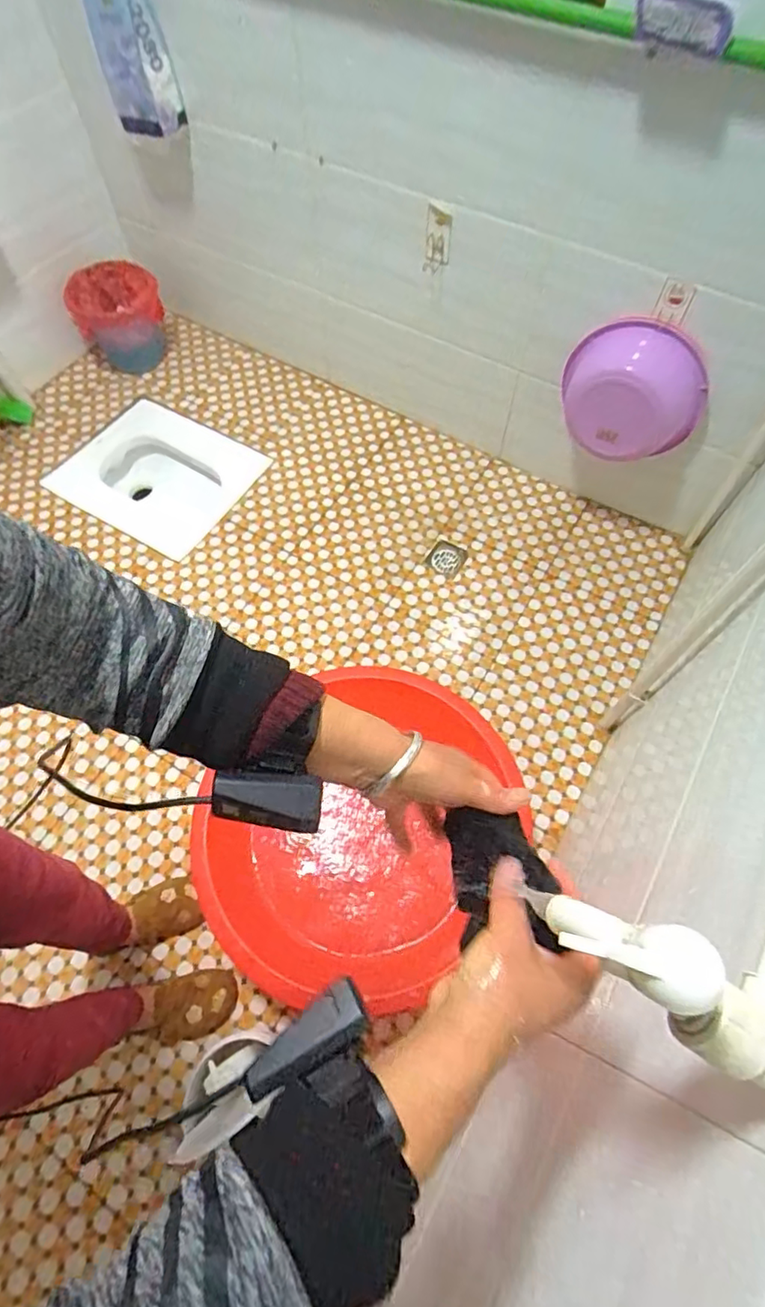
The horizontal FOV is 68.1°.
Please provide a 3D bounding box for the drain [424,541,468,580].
[{"bbox_3d":[0.169,-0.250,1.504,0.092,0.007,0.099,30,68,14],"label":"drain"}]

